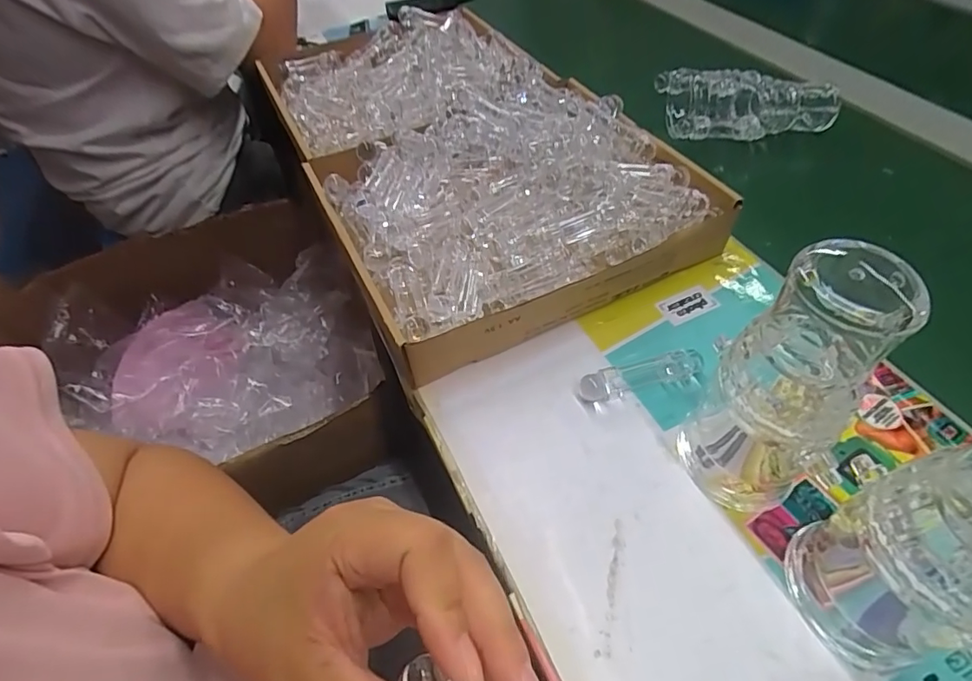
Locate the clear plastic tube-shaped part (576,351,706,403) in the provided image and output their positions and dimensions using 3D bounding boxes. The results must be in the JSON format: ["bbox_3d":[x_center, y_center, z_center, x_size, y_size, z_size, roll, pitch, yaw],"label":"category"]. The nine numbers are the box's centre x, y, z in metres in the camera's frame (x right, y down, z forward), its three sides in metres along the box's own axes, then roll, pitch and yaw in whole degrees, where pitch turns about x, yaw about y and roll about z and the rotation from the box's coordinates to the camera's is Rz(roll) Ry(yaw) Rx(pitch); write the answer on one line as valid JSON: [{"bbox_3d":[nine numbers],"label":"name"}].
[{"bbox_3d":[0.116,0.025,0.398,0.092,0.024,0.024,-15,52,-8],"label":"clear plastic tube-shaped part"}]

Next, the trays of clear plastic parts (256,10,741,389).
[{"bbox_3d":[-0.040,-0.217,0.574,0.316,0.091,0.538,-23,54,-14],"label":"trays of clear plastic parts"}]

